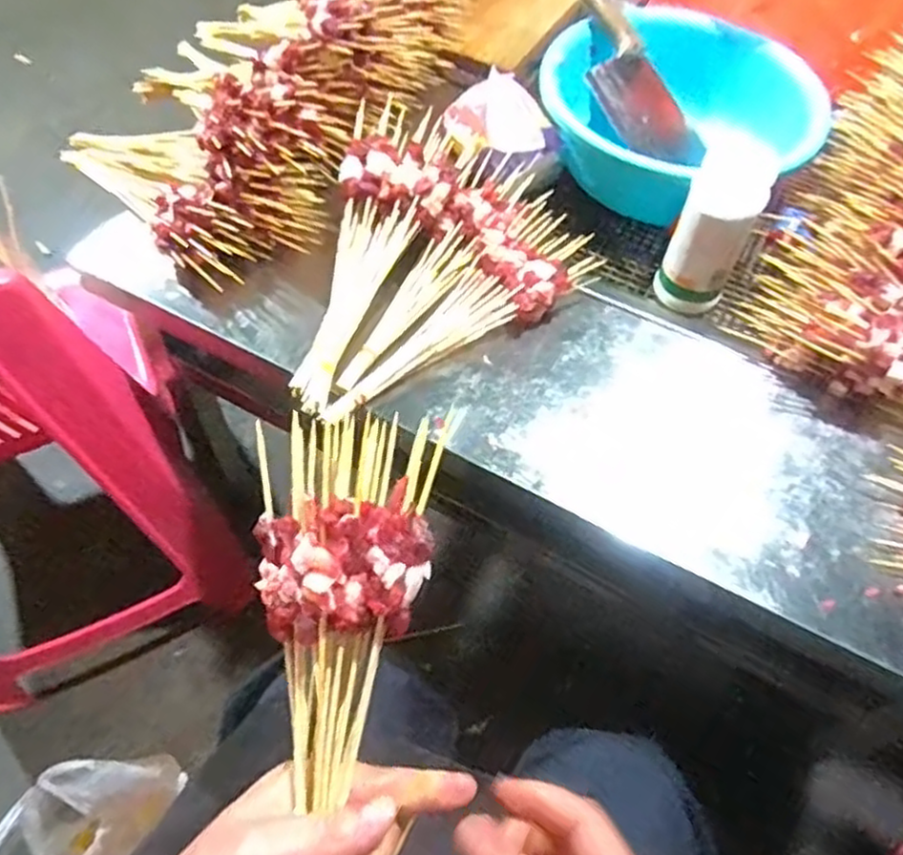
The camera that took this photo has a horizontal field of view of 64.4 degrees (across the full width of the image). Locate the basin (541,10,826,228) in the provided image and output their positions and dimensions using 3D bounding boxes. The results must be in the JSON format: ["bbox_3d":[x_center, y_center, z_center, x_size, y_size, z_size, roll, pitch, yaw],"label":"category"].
[{"bbox_3d":[0.269,-0.377,0.835,0.295,0.095,0.295,1,57,-2],"label":"basin"}]

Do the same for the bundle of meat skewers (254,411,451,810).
[{"bbox_3d":[-0.066,0.137,0.333,0.082,0.040,0.295,11,100,5],"label":"bundle of meat skewers"}]

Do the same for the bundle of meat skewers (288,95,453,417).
[{"bbox_3d":[-0.080,-0.149,0.638,0.092,0.032,0.276,20,84,10],"label":"bundle of meat skewers"}]

